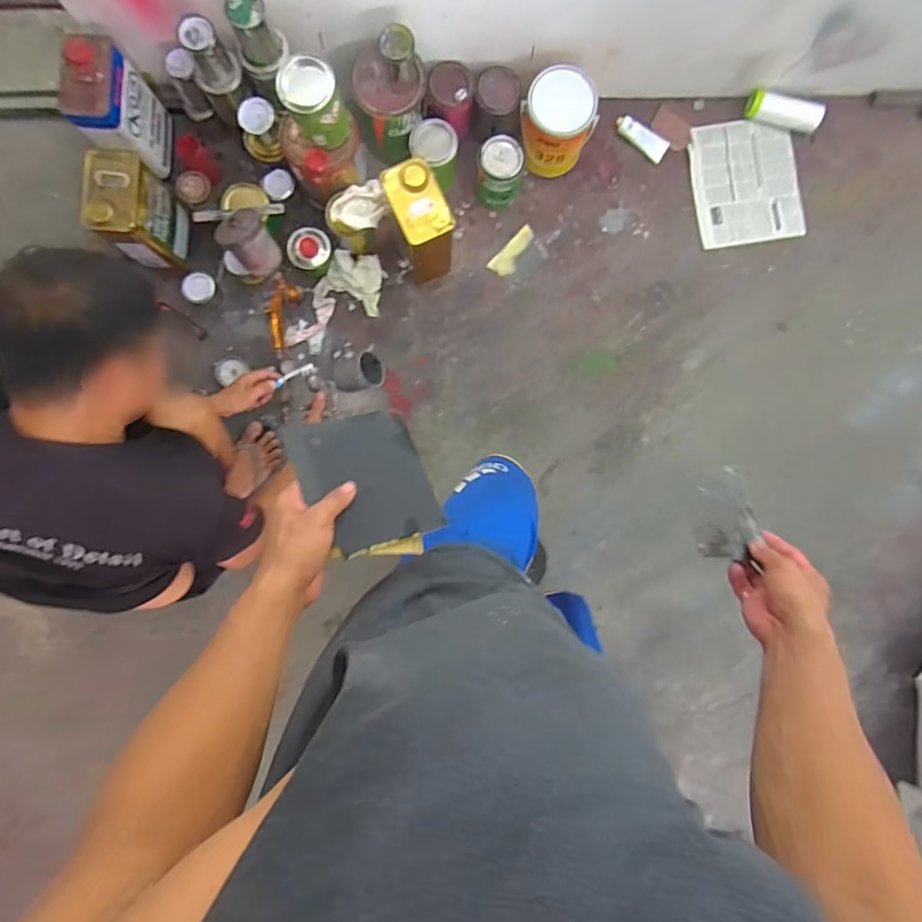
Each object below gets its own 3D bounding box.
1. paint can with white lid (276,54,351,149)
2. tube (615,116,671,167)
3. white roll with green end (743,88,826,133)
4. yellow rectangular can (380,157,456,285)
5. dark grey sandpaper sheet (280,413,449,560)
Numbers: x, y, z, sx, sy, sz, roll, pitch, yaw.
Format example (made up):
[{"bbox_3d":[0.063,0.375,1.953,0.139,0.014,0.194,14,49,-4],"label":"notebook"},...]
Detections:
[{"bbox_3d":[-0.290,-0.713,1.040,0.116,0.119,0.120,0,90,-1],"label":"paint can with white lid"},{"bbox_3d":[0.457,-0.819,1.315,0.145,0.022,0.058,35,90,-3],"label":"tube"},{"bbox_3d":[0.806,-0.873,1.300,0.188,0.046,0.068,23,91,10],"label":"white roll with green end"},{"bbox_3d":[-0.092,-0.537,1.184,0.125,0.234,0.178,-23,93,-2],"label":"yellow rectangular can"},{"bbox_3d":[-0.100,0.017,0.545,0.127,0.011,0.146,-14,71,-25],"label":"dark grey sandpaper sheet"}]

